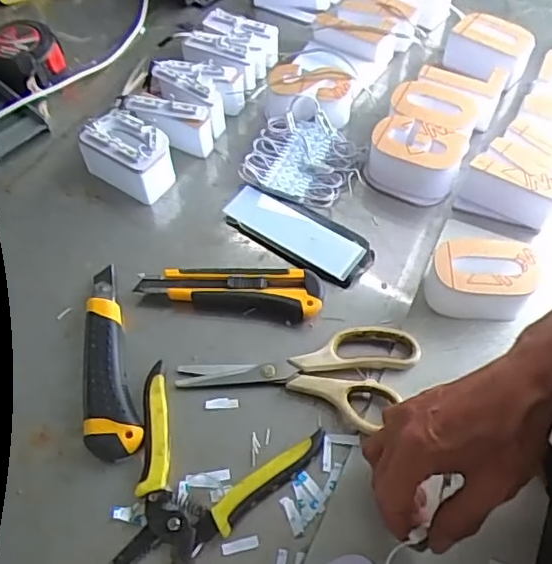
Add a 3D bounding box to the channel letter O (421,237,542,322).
[{"bbox_3d":[0.170,-0.003,0.503,0.083,0.049,0.057,5,56,3],"label":"channel letter O"}]

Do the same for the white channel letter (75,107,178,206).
[{"bbox_3d":[-0.140,-0.123,0.585,0.089,0.050,0.057,28,60,17],"label":"white channel letter"}]

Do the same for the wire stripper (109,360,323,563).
[{"bbox_3d":[-0.066,0.138,0.429,0.134,0.013,0.150,29,61,18],"label":"wire stripper"}]

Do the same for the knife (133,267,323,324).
[{"bbox_3d":[-0.039,0.008,0.514,0.153,0.020,0.040,3,56,2],"label":"knife"}]

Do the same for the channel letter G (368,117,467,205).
[{"bbox_3d":[0.132,-0.116,0.582,0.085,0.051,0.063,18,58,11],"label":"channel letter G"}]

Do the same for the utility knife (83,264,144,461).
[{"bbox_3d":[-0.139,0.059,0.482,0.040,0.019,0.167,-14,57,-9],"label":"utility knife"}]

